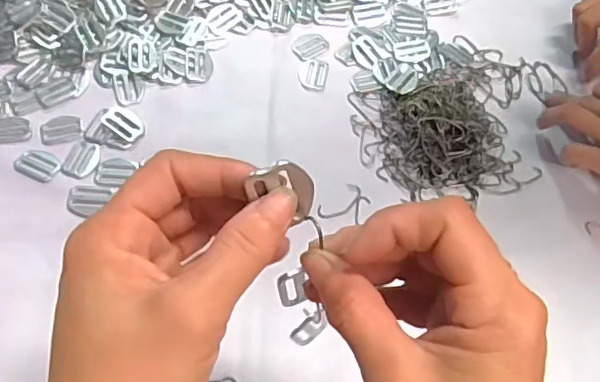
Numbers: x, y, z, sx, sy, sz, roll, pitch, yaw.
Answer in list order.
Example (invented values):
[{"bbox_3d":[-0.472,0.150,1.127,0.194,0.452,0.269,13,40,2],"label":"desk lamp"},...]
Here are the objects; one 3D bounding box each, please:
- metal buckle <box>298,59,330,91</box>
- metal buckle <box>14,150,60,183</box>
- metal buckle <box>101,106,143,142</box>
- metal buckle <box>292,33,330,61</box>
[{"bbox_3d":[0.012,-0.103,0.494,0.026,0.004,0.033,13,61,3],"label":"metal buckle"},{"bbox_3d":[-0.199,-0.019,0.428,0.032,0.004,0.024,22,62,8],"label":"metal buckle"},{"bbox_3d":[-0.144,-0.055,0.455,0.035,0.005,0.023,28,63,11],"label":"metal buckle"},{"bbox_3d":[0.010,-0.132,0.510,0.032,0.004,0.026,-32,68,-19],"label":"metal buckle"}]

